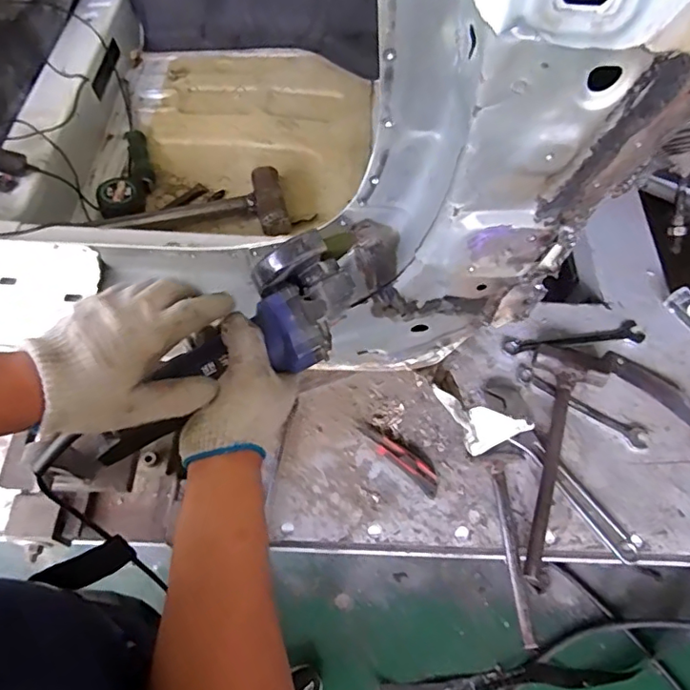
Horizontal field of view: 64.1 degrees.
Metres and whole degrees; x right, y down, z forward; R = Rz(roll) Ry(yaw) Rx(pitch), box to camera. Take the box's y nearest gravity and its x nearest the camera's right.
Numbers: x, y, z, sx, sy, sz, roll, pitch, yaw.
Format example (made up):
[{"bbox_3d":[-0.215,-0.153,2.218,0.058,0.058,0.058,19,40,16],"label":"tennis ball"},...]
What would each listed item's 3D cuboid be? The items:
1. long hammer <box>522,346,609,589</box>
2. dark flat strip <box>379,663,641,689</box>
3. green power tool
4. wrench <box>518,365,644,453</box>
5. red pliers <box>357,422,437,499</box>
[{"bbox_3d":[0.373,0.195,0.963,0.142,0.050,0.429,17,62,8],"label":"long hammer"},{"bbox_3d":[0.376,0.766,1.254,0.600,0.060,0.069,-6,61,-4],"label":"dark flat strip"},{"bbox_3d":[-0.324,-0.265,0.834,0.067,0.046,0.199,-1,61,-2],"label":"green power tool"},{"bbox_3d":[0.443,0.111,1.032,0.254,0.013,0.043,28,64,14],"label":"wrench"},{"bbox_3d":[0.100,0.191,0.983,0.176,0.020,0.055,39,67,19],"label":"red pliers"}]

